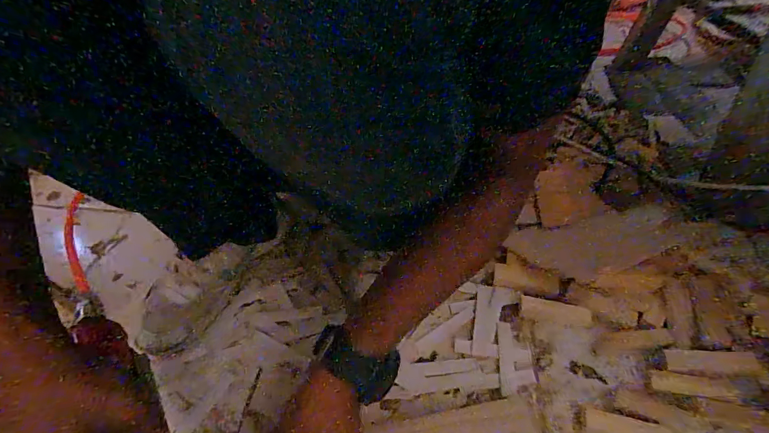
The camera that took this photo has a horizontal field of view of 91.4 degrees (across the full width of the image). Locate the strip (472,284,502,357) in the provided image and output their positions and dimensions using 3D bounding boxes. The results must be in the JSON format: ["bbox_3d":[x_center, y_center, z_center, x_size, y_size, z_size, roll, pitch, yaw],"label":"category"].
[{"bbox_3d":[0.120,0.122,0.441,0.029,0.007,0.083,8,55,10],"label":"strip"}]

